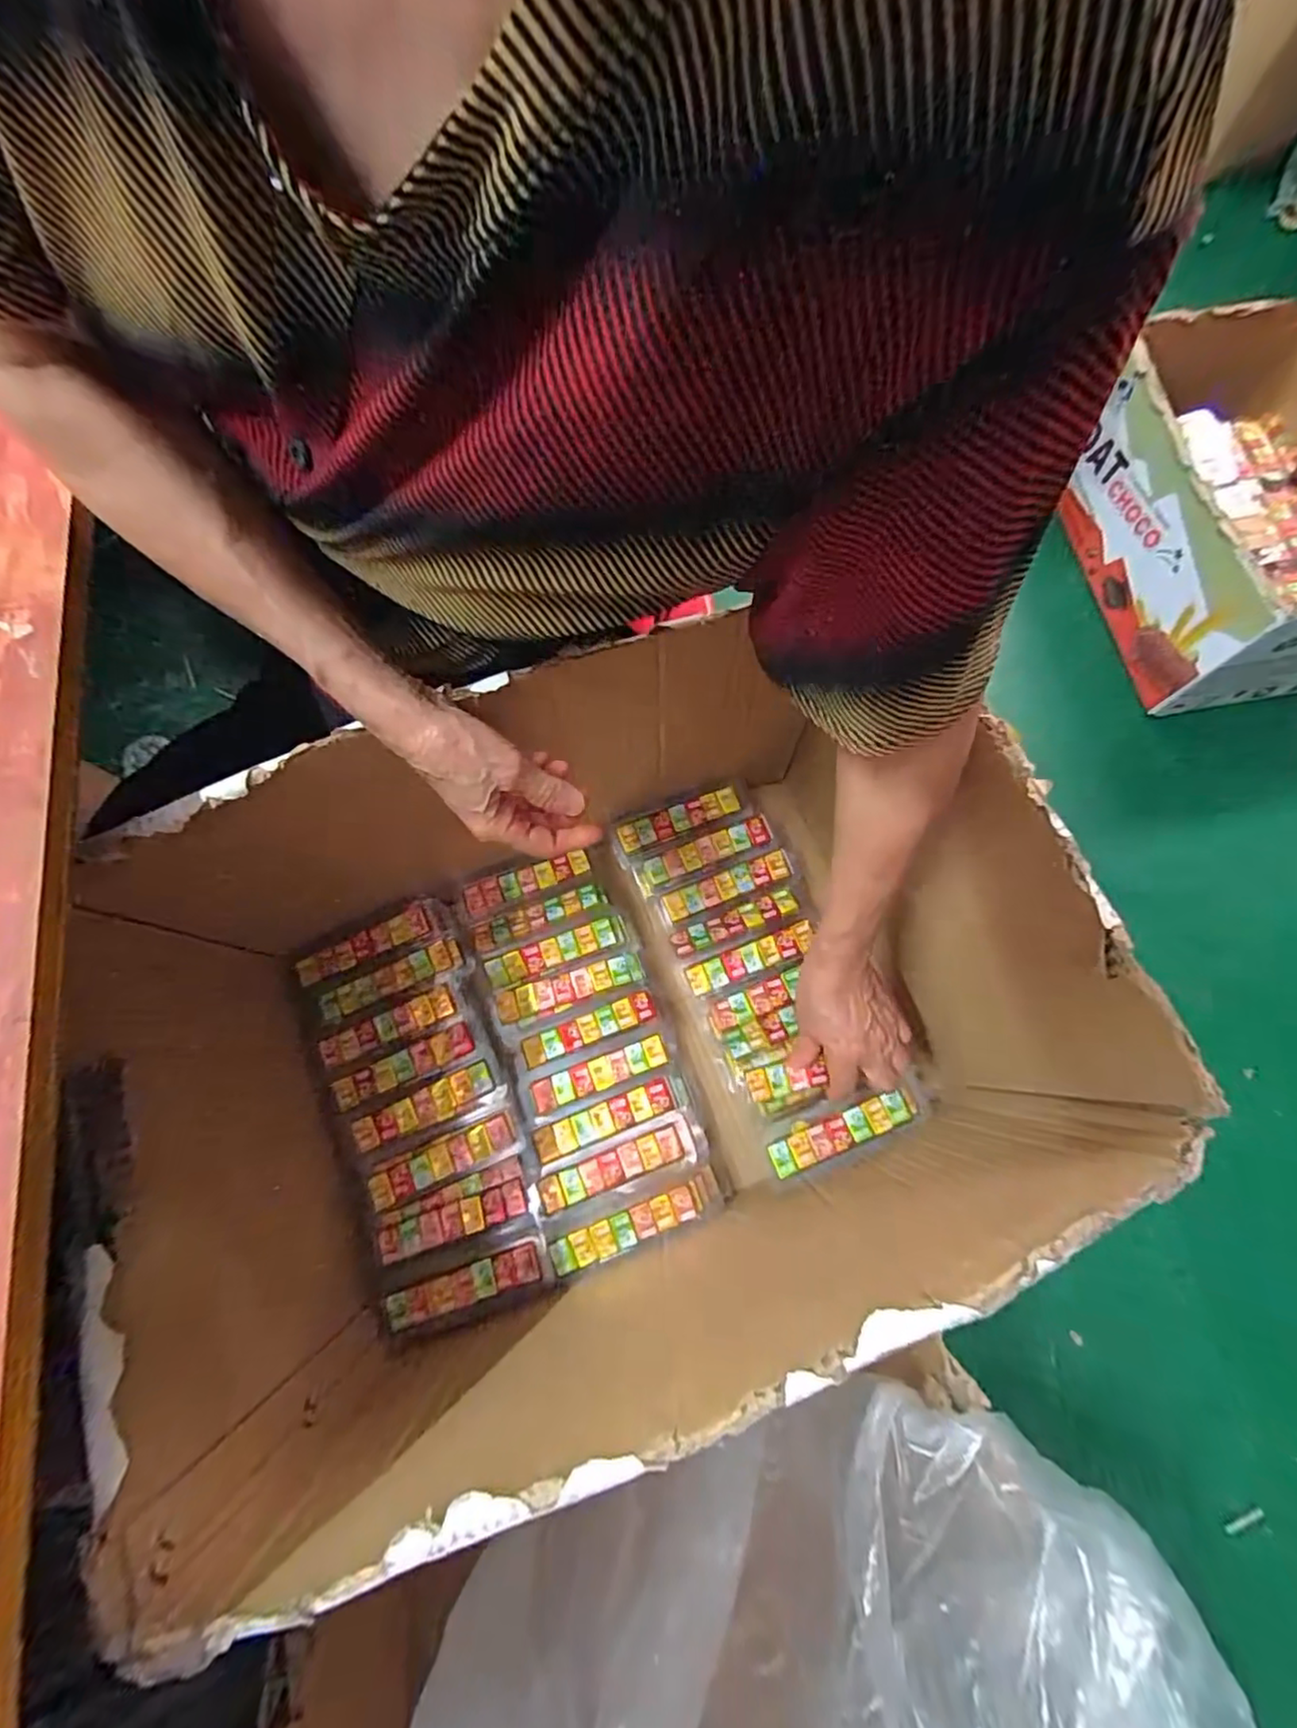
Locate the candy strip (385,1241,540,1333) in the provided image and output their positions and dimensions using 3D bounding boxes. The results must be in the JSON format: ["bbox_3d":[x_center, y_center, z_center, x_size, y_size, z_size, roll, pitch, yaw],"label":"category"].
[{"bbox_3d":[-0.143,0.330,0.491,0.113,0.011,0.025,-17,75,-6],"label":"candy strip"}]

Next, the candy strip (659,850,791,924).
[{"bbox_3d":[0.072,0.021,0.594,0.123,0.026,0.027,-19,75,-7],"label":"candy strip"}]

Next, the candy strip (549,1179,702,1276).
[{"bbox_3d":[-0.017,0.290,0.501,0.124,0.011,0.026,-21,75,-7],"label":"candy strip"}]

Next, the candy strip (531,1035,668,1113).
[{"bbox_3d":[-0.043,0.185,0.556,0.119,0.006,0.026,-19,75,-7],"label":"candy strip"}]

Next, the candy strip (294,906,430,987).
[{"bbox_3d":[-0.256,0.072,0.568,0.114,0.013,0.025,-25,76,-8],"label":"candy strip"}]

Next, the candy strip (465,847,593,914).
[{"bbox_3d":[-0.114,0.017,0.588,0.120,0.010,0.032,-15,74,-6],"label":"candy strip"}]

